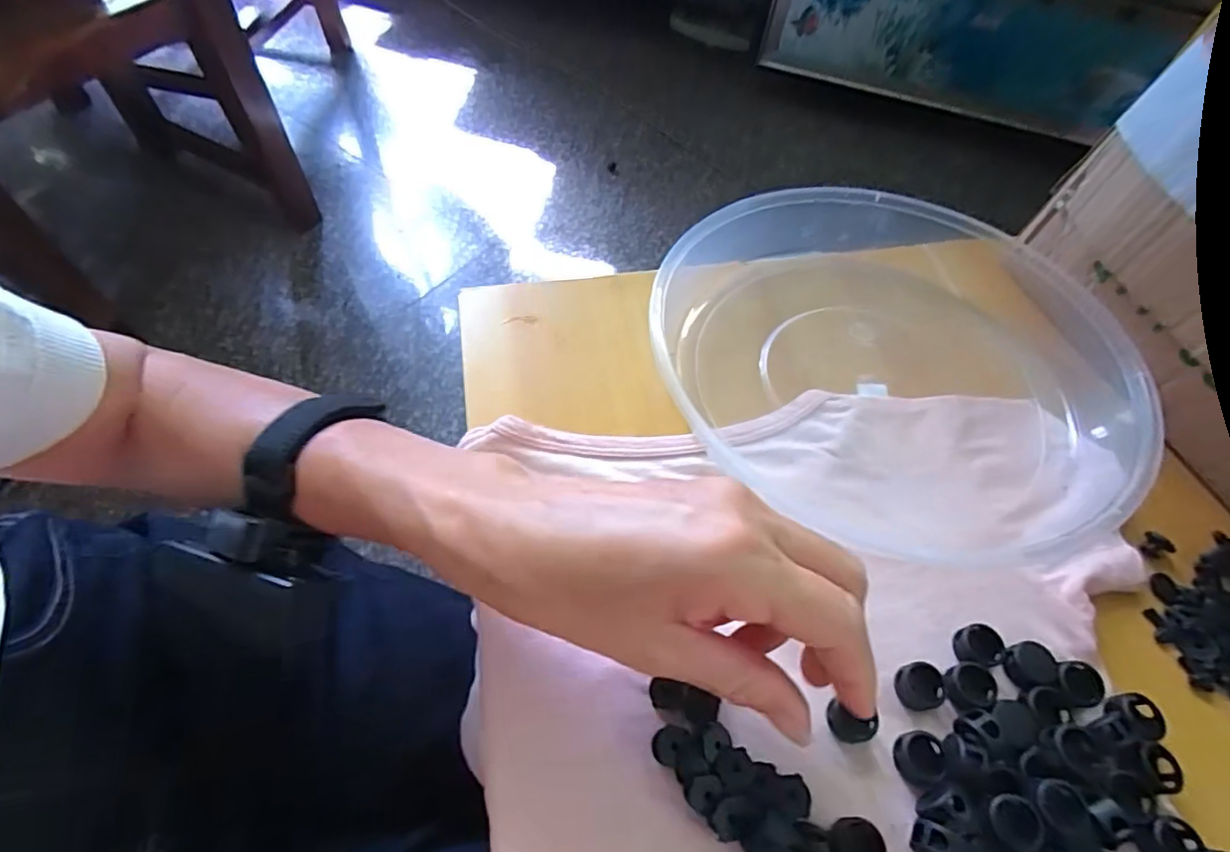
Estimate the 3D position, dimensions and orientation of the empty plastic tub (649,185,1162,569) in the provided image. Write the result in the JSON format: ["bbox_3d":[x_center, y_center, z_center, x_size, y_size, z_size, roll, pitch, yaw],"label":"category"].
[{"bbox_3d":[0.142,-0.036,0.317,0.239,0.038,0.222,2,59,-3],"label":"empty plastic tub"}]

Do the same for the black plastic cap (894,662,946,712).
[{"bbox_3d":[0.121,0.103,0.234,0.017,0.008,0.016,2,59,-3],"label":"black plastic cap"}]

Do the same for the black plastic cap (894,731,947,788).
[{"bbox_3d":[0.114,0.124,0.221,0.016,0.007,0.018,32,62,15],"label":"black plastic cap"}]

